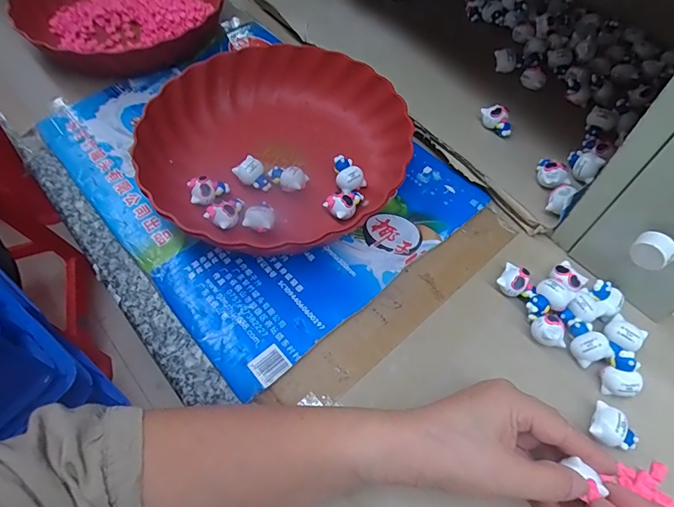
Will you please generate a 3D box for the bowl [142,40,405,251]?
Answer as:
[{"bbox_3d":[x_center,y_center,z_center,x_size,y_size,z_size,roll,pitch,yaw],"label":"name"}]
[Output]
[{"bbox_3d":[-0.059,-0.104,0.405,0.231,0.053,0.238,1,58,-1],"label":"bowl"}]

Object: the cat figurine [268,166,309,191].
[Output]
[{"bbox_3d":[-0.046,-0.066,0.398,0.035,0.024,0.023,12,59,5],"label":"cat figurine"}]

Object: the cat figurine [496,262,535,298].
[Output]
[{"bbox_3d":[0.151,0.025,0.353,0.031,0.020,0.026,31,63,16],"label":"cat figurine"}]

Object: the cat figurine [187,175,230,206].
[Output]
[{"bbox_3d":[-0.117,-0.058,0.387,0.034,0.017,0.023,-12,60,-9],"label":"cat figurine"}]

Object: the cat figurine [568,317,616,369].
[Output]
[{"bbox_3d":[0.192,0.068,0.327,0.022,0.020,0.034,-16,60,-12],"label":"cat figurine"}]

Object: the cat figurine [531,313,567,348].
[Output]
[{"bbox_3d":[0.164,0.061,0.330,0.025,0.020,0.022,-4,59,-5],"label":"cat figurine"}]

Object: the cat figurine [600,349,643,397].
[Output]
[{"bbox_3d":[0.210,0.089,0.313,0.025,0.014,0.034,8,85,19],"label":"cat figurine"}]

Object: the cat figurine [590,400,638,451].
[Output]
[{"bbox_3d":[0.192,0.123,0.292,0.033,0.022,0.024,30,62,16],"label":"cat figurine"}]

